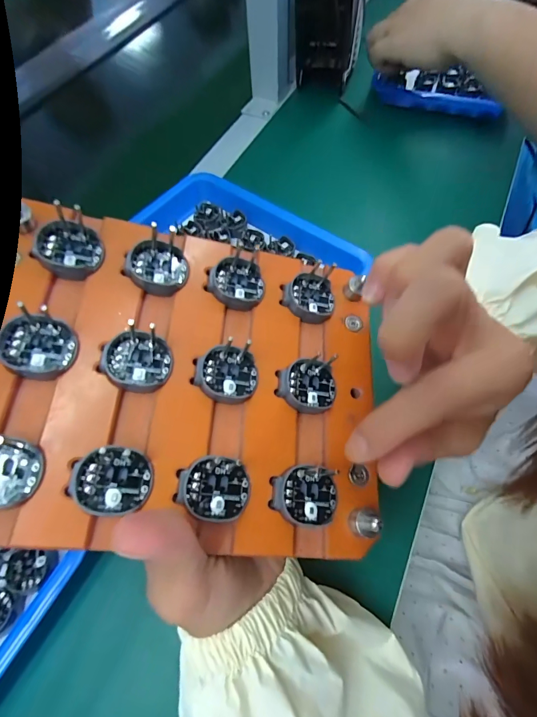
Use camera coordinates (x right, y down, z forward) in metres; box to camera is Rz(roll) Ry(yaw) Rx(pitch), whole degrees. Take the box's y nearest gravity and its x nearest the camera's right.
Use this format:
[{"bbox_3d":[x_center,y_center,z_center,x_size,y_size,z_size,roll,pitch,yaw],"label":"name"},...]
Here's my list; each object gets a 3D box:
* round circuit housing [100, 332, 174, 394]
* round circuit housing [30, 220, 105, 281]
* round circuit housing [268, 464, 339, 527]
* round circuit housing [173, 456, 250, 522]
[{"bbox_3d":[-0.059,0.002,0.165,0.029,0.012,0.029,5,67,-13],"label":"round circuit housing"},{"bbox_3d":[-0.095,-0.050,0.176,0.028,0.013,0.028,-35,88,-22],"label":"round circuit housing"},{"bbox_3d":[0.015,0.061,0.164,0.030,0.009,0.024,10,65,-11],"label":"round circuit housing"},{"bbox_3d":[-0.024,0.055,0.155,0.030,0.010,0.024,9,66,-13],"label":"round circuit housing"}]

